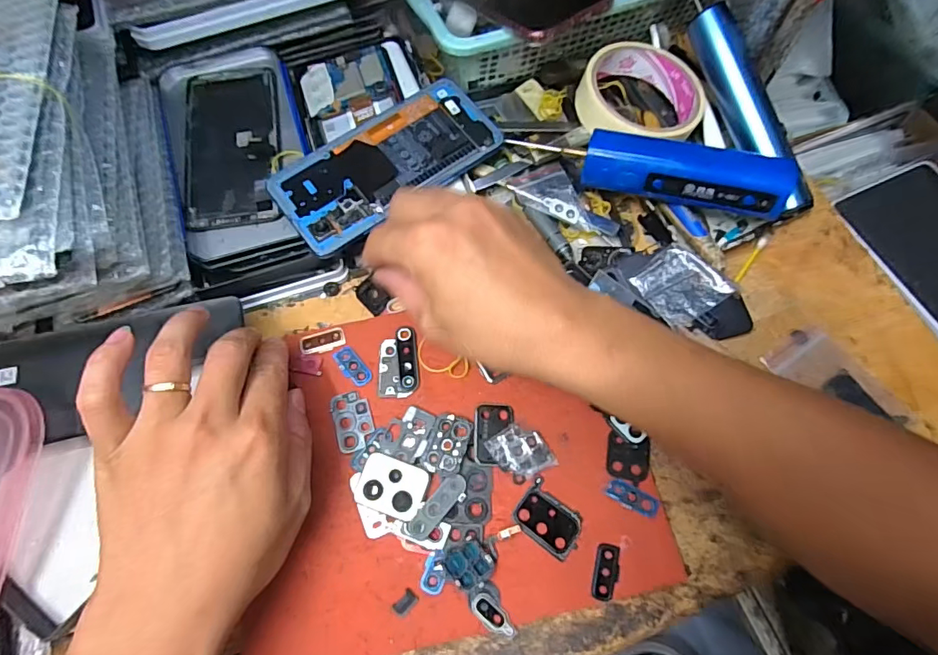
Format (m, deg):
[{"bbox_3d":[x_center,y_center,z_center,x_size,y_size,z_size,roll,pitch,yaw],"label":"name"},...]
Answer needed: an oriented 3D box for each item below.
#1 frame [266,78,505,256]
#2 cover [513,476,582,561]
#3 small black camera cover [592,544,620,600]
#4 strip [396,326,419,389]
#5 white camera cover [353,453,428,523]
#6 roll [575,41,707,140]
[{"bbox_3d":[-0.055,-0.114,0.344,0.153,0.015,0.069,-34,72,-10],"label":"frame"},{"bbox_3d":[0.047,0.113,0.293,0.040,0.004,0.029,41,76,15],"label":"cover"},{"bbox_3d":[0.078,0.139,0.283,0.014,0.004,0.029,11,70,6],"label":"small black camera cover"},{"bbox_3d":[-0.041,0.020,0.331,0.014,0.004,0.041,-6,70,0],"label":"strip"},{"bbox_3d":[-0.047,0.096,0.301,0.040,0.005,0.032,16,71,8],"label":"white camera cover"},{"bbox_3d":[0.126,-0.169,0.371,0.092,0.037,0.086,-1,70,2],"label":"roll"}]

